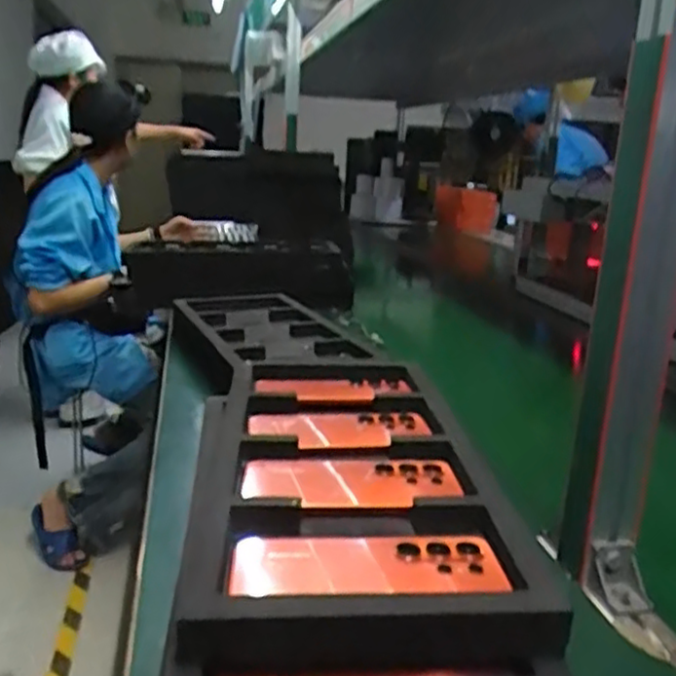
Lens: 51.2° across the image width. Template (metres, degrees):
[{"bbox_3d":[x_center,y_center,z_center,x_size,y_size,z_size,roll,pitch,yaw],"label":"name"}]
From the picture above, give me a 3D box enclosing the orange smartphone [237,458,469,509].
[{"bbox_3d":[0.009,0.112,0.568,0.169,0.015,0.084,-2,15,-16],"label":"orange smartphone"}]

